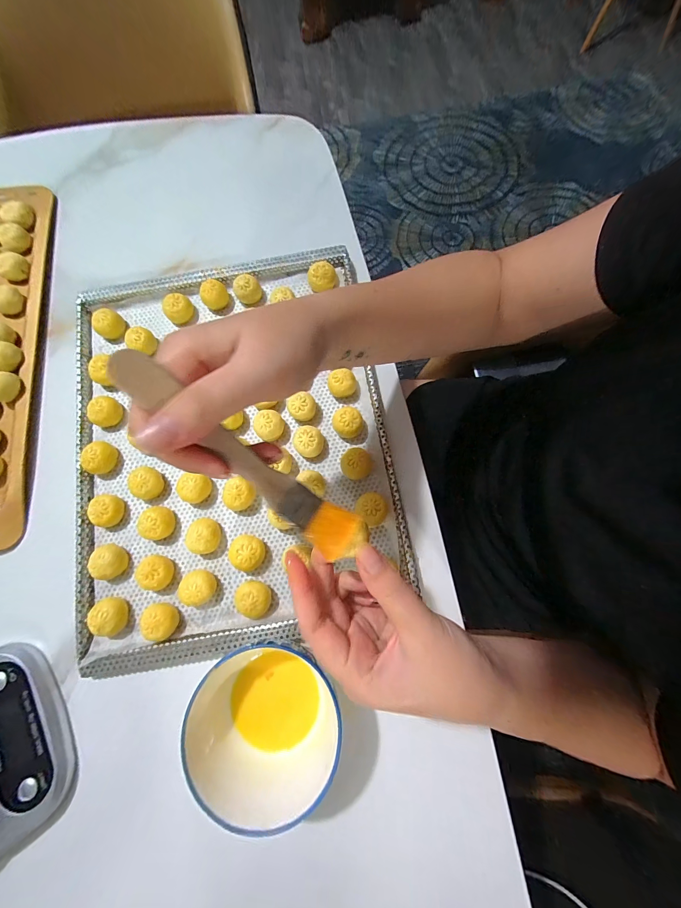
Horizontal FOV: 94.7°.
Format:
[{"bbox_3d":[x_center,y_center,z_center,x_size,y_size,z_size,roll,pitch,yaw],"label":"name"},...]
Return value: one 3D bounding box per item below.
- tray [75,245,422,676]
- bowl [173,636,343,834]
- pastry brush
[{"bbox_3d":[-0.112,-0.022,0.319,0.310,0.025,0.389,-11,77,-1],"label":"tray"},{"bbox_3d":[-0.060,0.208,0.242,0.099,0.048,0.104,0,77,2],"label":"bowl"},{"bbox_3d":[-0.043,0.005,0.154,0.140,0.011,0.025,43,80,-21],"label":"pastry brush"}]

